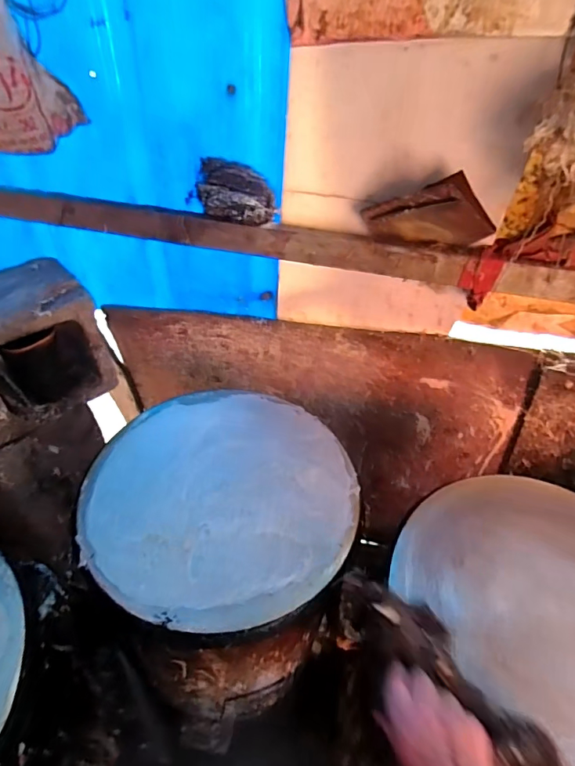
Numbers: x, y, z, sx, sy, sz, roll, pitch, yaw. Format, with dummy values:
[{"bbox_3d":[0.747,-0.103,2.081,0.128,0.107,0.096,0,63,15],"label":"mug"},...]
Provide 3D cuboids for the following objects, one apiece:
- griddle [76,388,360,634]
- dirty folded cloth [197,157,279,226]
[{"bbox_3d":[-0.089,0.138,0.621,0.356,0.030,0.361,2,43,-2],"label":"griddle"},{"bbox_3d":[-0.077,-0.285,0.673,0.113,0.073,0.057,4,43,1],"label":"dirty folded cloth"}]

